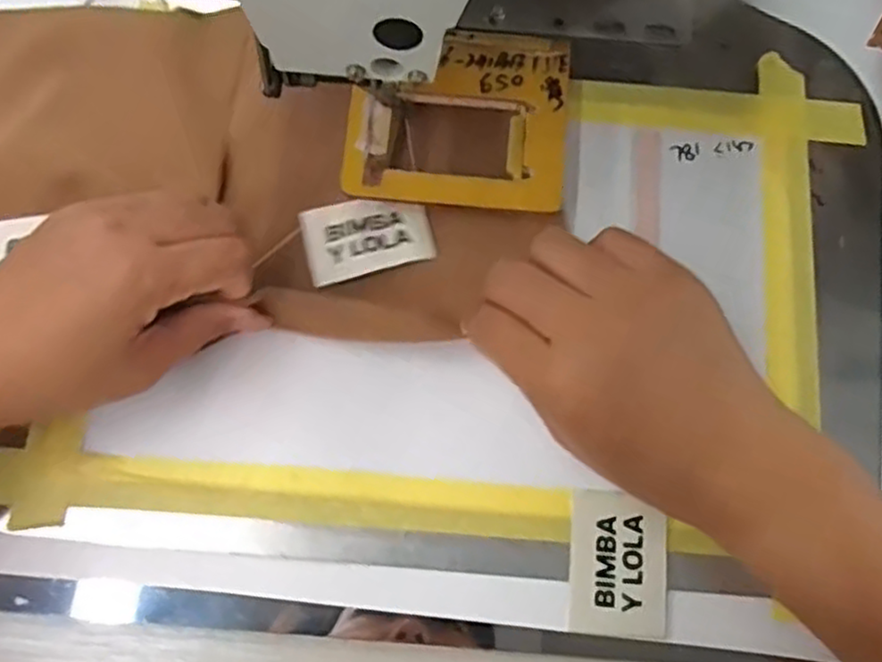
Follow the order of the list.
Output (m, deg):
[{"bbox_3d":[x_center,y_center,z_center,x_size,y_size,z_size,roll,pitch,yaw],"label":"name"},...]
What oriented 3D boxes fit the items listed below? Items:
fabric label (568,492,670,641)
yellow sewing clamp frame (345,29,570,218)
[{"bbox_3d":[0.078,0.102,0.309,0.042,0.004,0.058,6,74,0],"label":"fabric label"},{"bbox_3d":[0.009,-0.103,0.346,0.106,0.008,0.086,4,80,-1],"label":"yellow sewing clamp frame"}]

